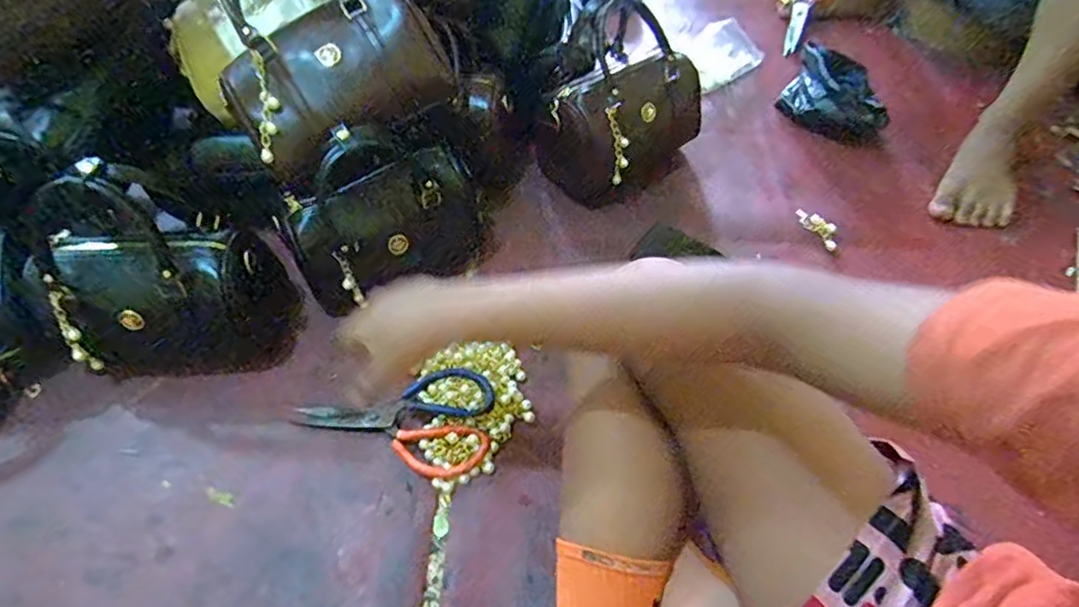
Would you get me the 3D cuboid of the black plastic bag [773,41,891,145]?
[{"bbox_3d":[0.473,-0.329,0.946,0.167,0.082,0.099,34,61,21],"label":"black plastic bag"}]

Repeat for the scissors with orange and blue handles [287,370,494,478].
[{"bbox_3d":[-0.154,0.116,0.644,0.210,0.035,0.111,13,55,8],"label":"scissors with orange and blue handles"}]

